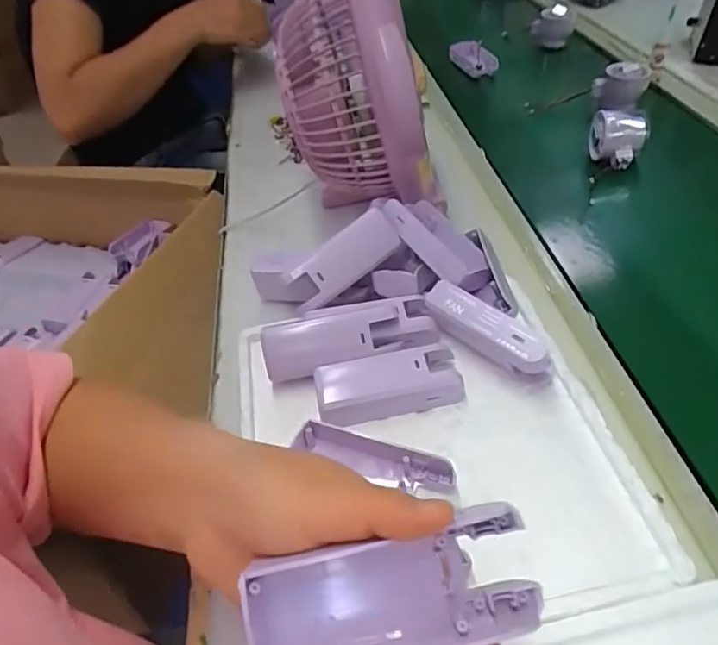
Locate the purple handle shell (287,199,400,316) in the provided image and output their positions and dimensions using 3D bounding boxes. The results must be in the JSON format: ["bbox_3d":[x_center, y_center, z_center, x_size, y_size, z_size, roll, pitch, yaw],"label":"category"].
[{"bbox_3d":[-0.014,-0.052,0.457,0.102,0.042,0.014,-39,9,-3],"label":"purple handle shell"}]

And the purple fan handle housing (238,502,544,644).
[{"bbox_3d":[0.013,0.107,0.208,0.108,0.020,0.048,-11,75,-6],"label":"purple fan handle housing"}]

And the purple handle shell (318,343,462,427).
[{"bbox_3d":[0.022,0.046,0.407,0.107,0.028,0.047,-11,46,-5],"label":"purple handle shell"}]

